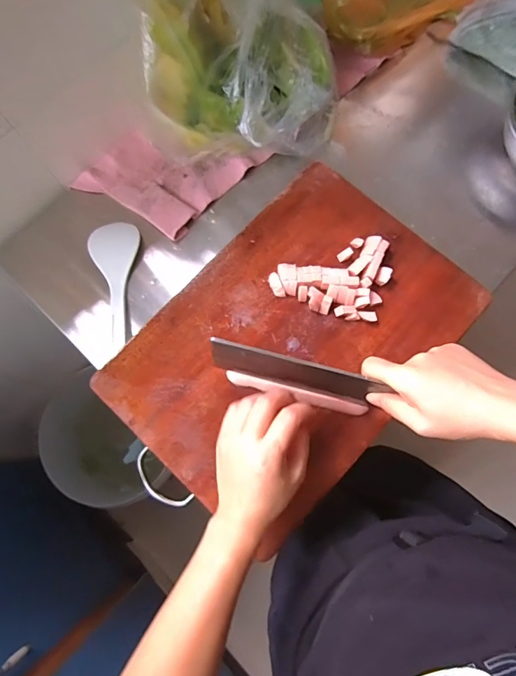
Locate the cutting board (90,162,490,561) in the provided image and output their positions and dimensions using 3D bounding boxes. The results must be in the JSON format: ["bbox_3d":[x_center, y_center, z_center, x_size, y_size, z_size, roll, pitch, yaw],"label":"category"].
[{"bbox_3d":[0.042,-0.001,0.474,0.273,0.022,0.389,42,80,10],"label":"cutting board"}]

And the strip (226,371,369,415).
[{"bbox_3d":[0.041,0.062,0.456,0.154,0.012,0.012,15,77,6],"label":"strip"}]

